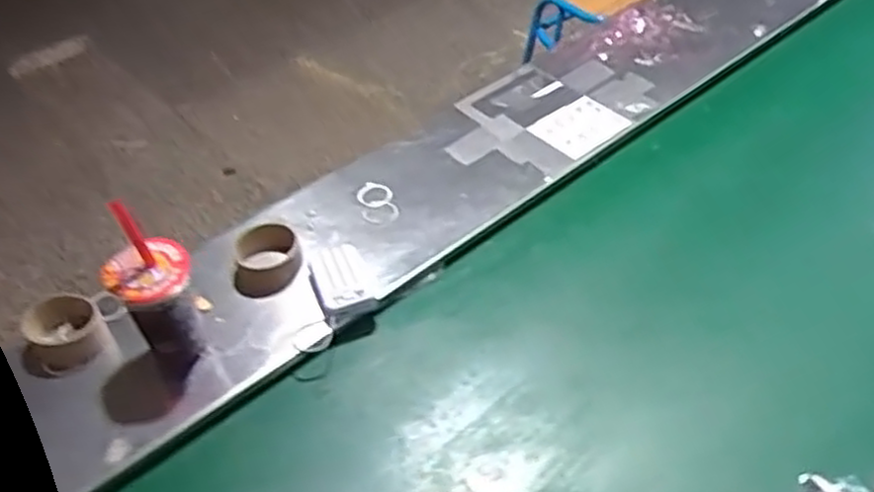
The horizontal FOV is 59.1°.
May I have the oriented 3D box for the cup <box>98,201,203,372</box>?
[{"bbox_3d":[-0.310,0.052,0.849,0.090,0.196,0.076,-20,47,-15],"label":"cup"}]

